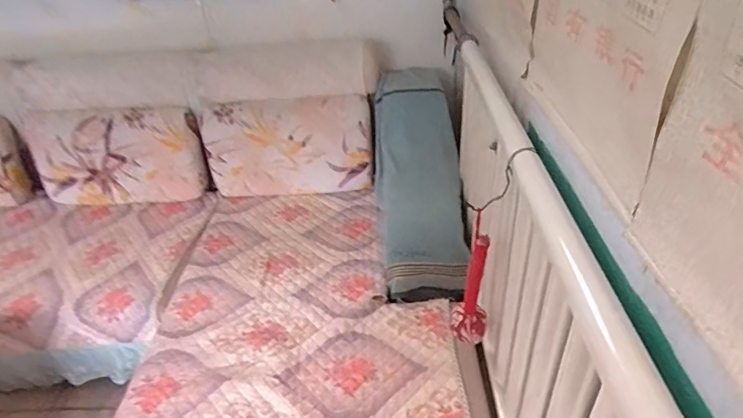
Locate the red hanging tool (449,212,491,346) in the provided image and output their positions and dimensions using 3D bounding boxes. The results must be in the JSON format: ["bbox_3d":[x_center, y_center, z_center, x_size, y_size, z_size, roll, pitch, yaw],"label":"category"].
[{"bbox_3d":[0.194,0.143,0.876,0.070,0.279,0.068,-4,38,3],"label":"red hanging tool"}]

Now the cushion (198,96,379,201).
[{"bbox_3d":[-0.291,-0.192,1.547,0.582,0.297,0.158,-4,38,3],"label":"cushion"}]

